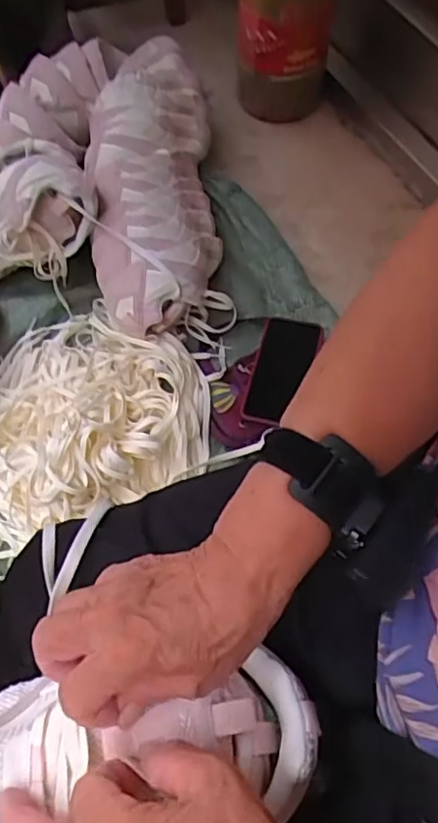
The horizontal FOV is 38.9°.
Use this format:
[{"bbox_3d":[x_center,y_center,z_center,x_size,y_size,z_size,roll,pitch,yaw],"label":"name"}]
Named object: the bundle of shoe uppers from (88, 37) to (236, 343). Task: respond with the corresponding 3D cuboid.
[{"bbox_3d":[-0.097,-0.349,0.954,0.190,0.136,0.530,-3,62,-5],"label":"bundle of shoe uppers"}]

